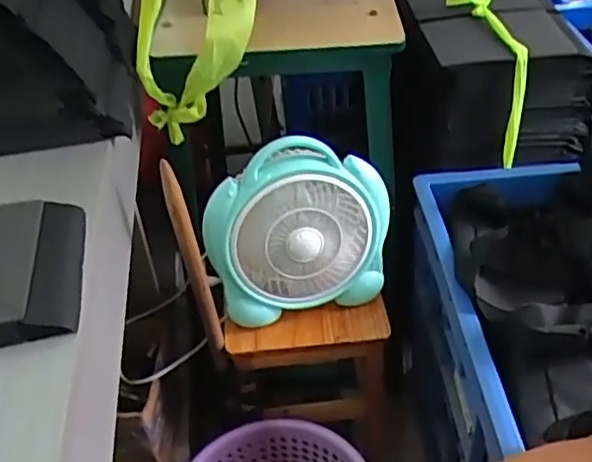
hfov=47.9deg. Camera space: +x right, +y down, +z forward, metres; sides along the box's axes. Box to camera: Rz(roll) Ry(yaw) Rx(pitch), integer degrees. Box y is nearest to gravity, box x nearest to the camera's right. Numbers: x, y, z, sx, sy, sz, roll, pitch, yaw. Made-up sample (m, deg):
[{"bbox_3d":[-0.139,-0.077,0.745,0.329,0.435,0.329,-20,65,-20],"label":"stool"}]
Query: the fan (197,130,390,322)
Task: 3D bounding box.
[{"bbox_3d":[-0.001,-0.002,0.888,0.234,0.216,0.103,-15,40,-12],"label":"fan"}]

